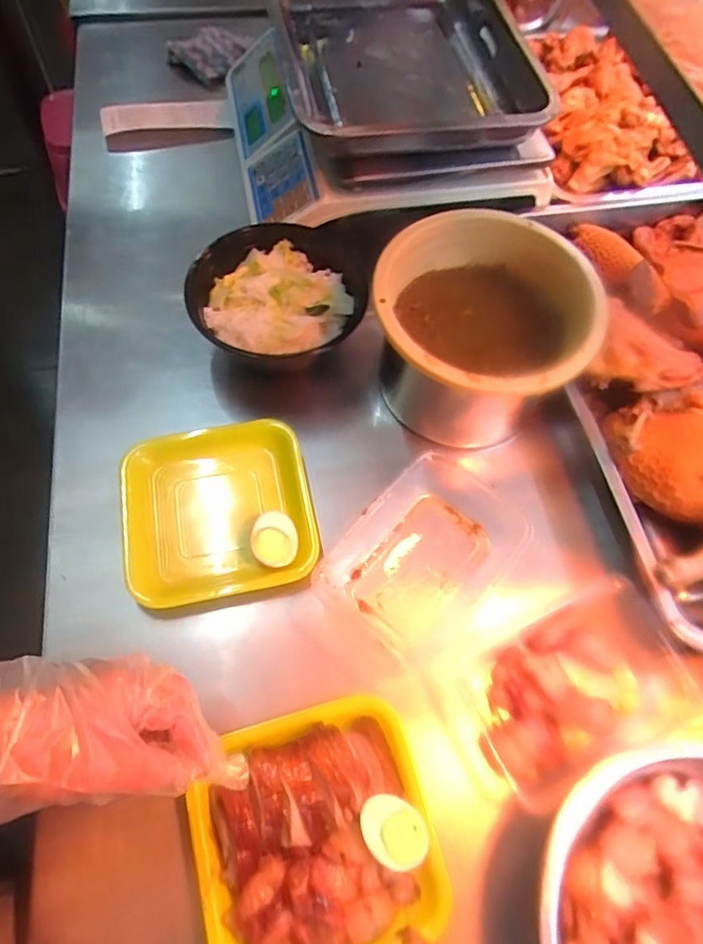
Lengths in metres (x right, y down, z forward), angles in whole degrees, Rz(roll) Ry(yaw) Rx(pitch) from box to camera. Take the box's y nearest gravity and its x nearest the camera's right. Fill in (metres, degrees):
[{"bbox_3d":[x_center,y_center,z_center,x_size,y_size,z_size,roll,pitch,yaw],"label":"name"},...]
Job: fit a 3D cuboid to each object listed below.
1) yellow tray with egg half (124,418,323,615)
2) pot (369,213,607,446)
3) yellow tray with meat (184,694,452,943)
[{"bbox_3d":[-0.115,0.034,0.496,0.161,0.035,0.155,-9,64,-8],"label":"yellow tray with egg half"},{"bbox_3d":[0.107,-0.116,0.517,0.175,0.137,0.169,1,63,-3],"label":"pot"},{"bbox_3d":[-0.025,0.242,0.381,0.155,0.032,0.153,-15,65,-11],"label":"yellow tray with meat"}]

